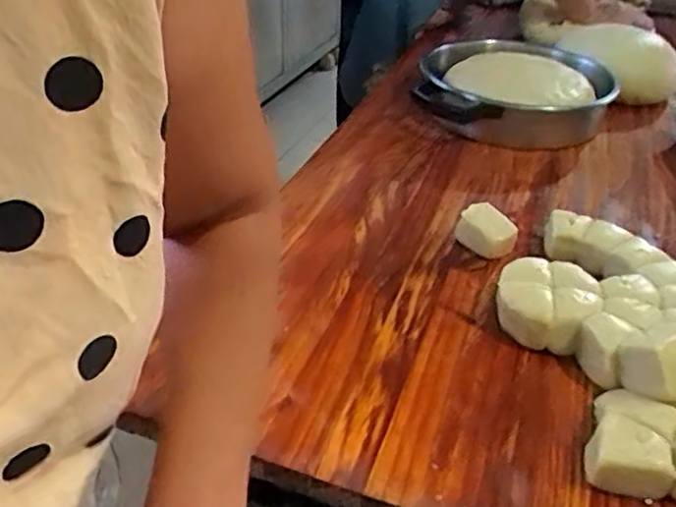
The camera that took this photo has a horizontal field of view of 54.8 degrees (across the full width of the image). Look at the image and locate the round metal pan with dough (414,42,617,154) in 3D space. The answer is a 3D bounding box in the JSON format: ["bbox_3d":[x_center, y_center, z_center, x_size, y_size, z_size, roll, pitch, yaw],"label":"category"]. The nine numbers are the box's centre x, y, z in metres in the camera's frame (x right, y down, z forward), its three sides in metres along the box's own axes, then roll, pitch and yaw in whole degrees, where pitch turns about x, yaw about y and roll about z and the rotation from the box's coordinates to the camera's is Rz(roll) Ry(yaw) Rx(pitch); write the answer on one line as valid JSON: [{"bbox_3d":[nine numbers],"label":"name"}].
[{"bbox_3d":[0.301,-0.281,1.113,0.323,0.097,0.299,8,36,8],"label":"round metal pan with dough"}]

